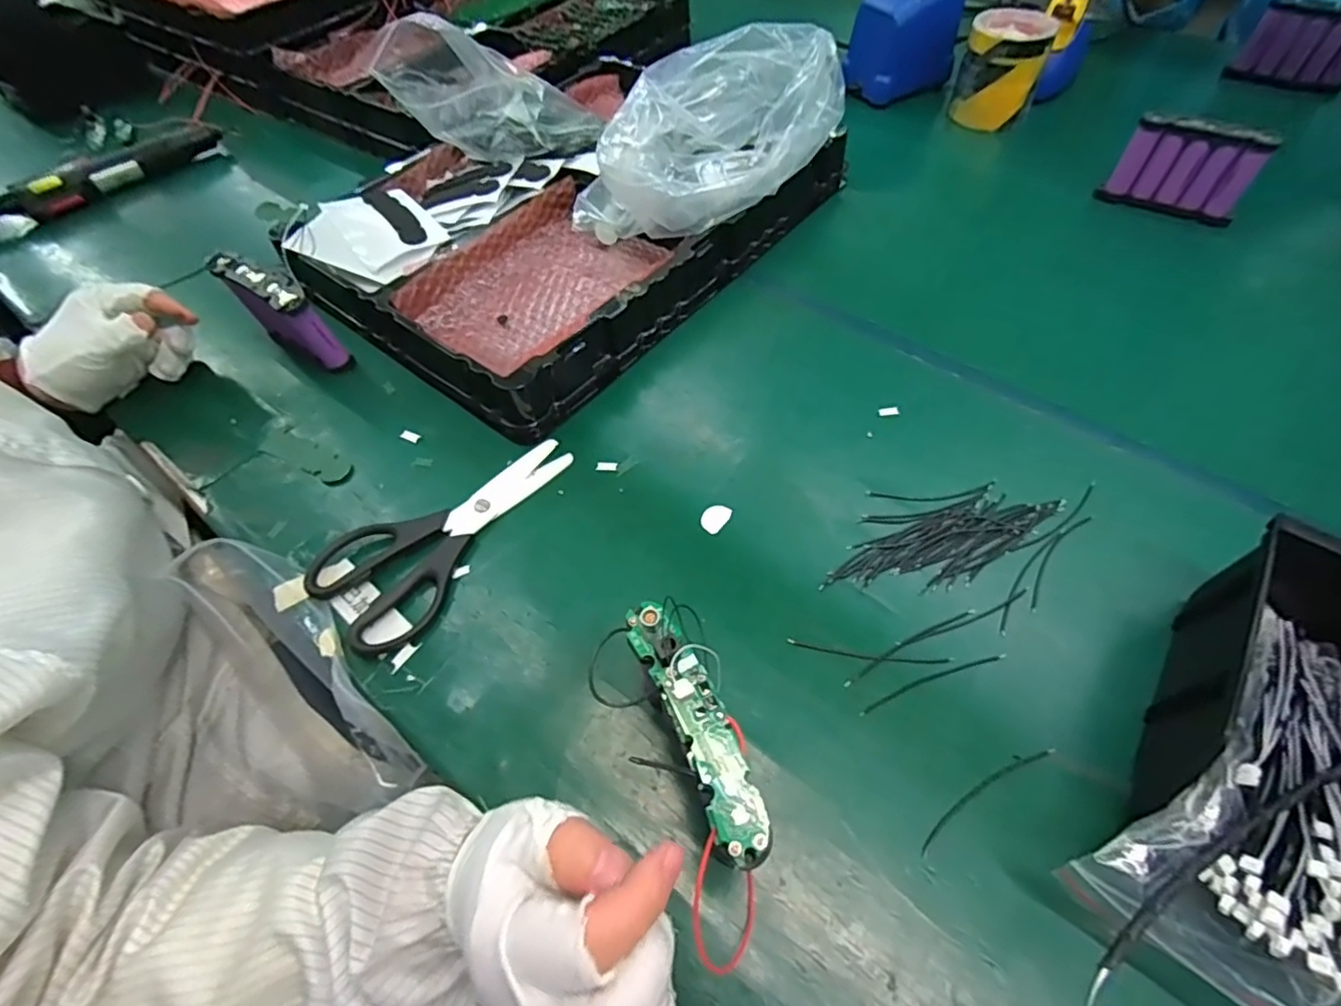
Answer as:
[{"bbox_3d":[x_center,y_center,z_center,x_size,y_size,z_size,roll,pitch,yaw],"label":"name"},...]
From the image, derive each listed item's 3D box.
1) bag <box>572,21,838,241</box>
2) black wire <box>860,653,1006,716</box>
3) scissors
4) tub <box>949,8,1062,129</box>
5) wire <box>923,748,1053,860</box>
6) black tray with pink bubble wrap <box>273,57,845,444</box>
[{"bbox_3d":[0.039,-0.310,0.536,0.245,0.133,0.104,-26,58,-15],"label":"bag"},{"bbox_3d":[0.154,0.103,0.354,0.097,0.004,0.007,-18,56,-9],"label":"black wire"},{"bbox_3d":[-0.154,0.013,0.421,0.089,0.014,0.186,31,62,22],"label":"scissors"},{"bbox_3d":[0.380,-0.493,0.702,0.092,0.110,0.083,18,58,15],"label":"tub"},{"bbox_3d":[0.167,0.155,0.322,0.097,0.004,0.010,-26,47,-17],"label":"wire"},{"bbox_3d":[-0.099,-0.292,0.596,0.351,0.050,0.466,31,62,22],"label":"black tray with pink bubble wrap"}]

